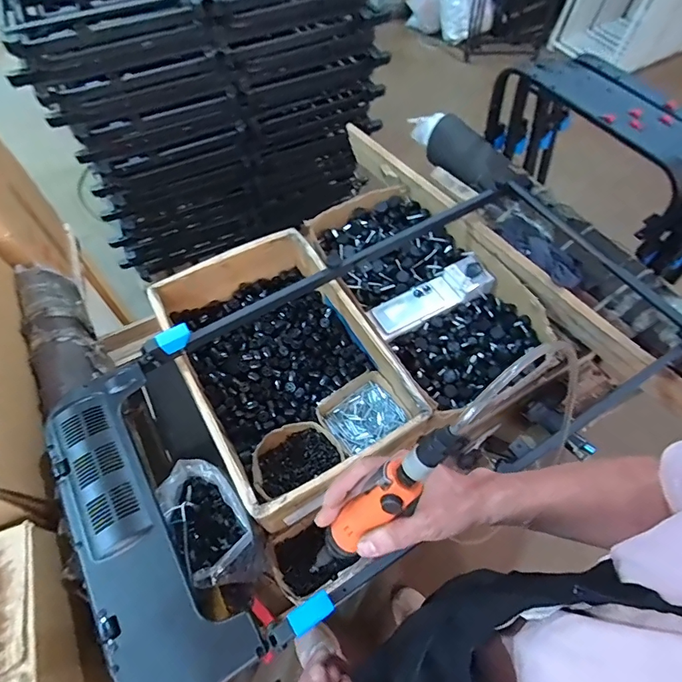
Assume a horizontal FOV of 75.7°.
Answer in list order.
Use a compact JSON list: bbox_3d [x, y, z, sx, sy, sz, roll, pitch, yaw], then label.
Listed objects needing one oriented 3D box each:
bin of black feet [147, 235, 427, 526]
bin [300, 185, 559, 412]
[{"bbox_3d":[-0.120,0.039,0.883,0.359,0.140,0.545,-29,63,-15],"label":"bin of black feet"},{"bbox_3d":[0.184,-0.136,1.007,0.317,0.083,0.594,-32,64,-17],"label":"bin"}]

